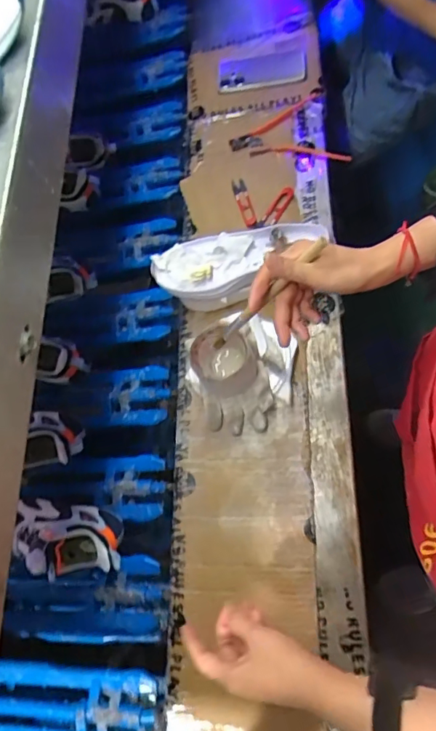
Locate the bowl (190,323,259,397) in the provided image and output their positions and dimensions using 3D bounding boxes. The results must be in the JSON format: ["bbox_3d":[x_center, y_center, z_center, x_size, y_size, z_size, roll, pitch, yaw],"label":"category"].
[{"bbox_3d":[0.007,-0.006,0.683,0.086,0.041,0.091,-30,72,-9],"label":"bowl"}]

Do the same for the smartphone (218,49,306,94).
[{"bbox_3d":[0.076,-0.518,0.878,0.150,0.009,0.072,-2,77,9],"label":"smartphone"}]

